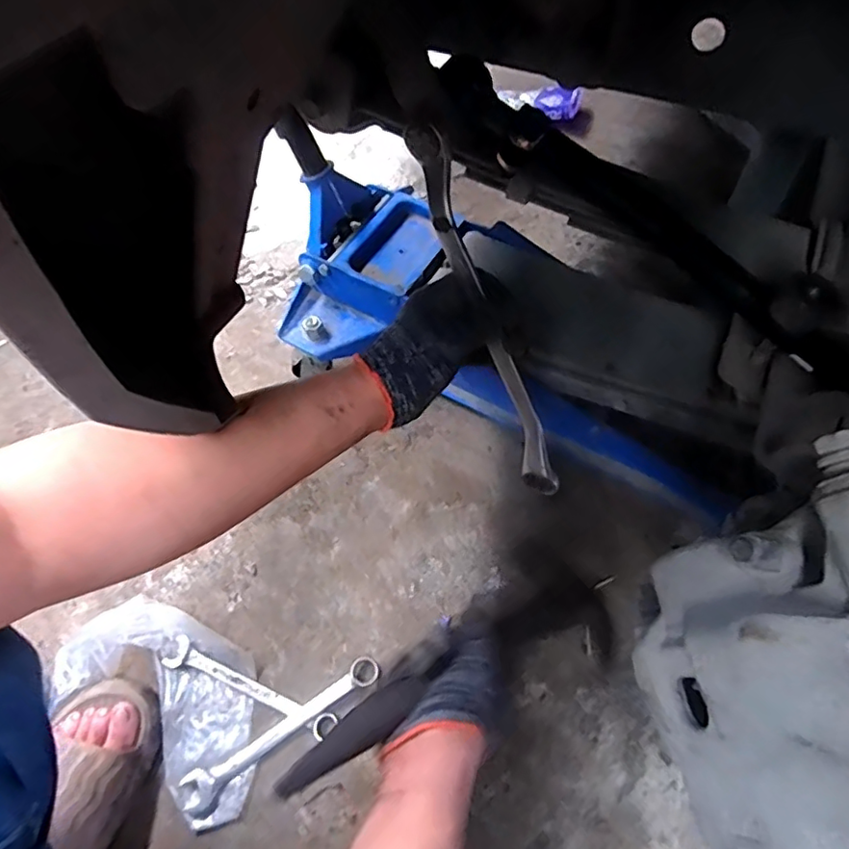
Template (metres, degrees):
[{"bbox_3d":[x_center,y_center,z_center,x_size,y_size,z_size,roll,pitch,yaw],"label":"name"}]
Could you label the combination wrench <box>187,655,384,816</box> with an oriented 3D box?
[{"bbox_3d":[-0.155,0.324,0.595,0.215,0.007,0.036,-33,66,-14],"label":"combination wrench"}]

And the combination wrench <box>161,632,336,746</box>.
[{"bbox_3d":[-0.192,0.289,0.611,0.201,0.012,0.032,21,65,13],"label":"combination wrench"}]

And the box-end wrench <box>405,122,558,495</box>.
[{"bbox_3d":[0.056,-0.067,0.443,0.027,0.321,0.028,-35,31,-15],"label":"box-end wrench"}]

